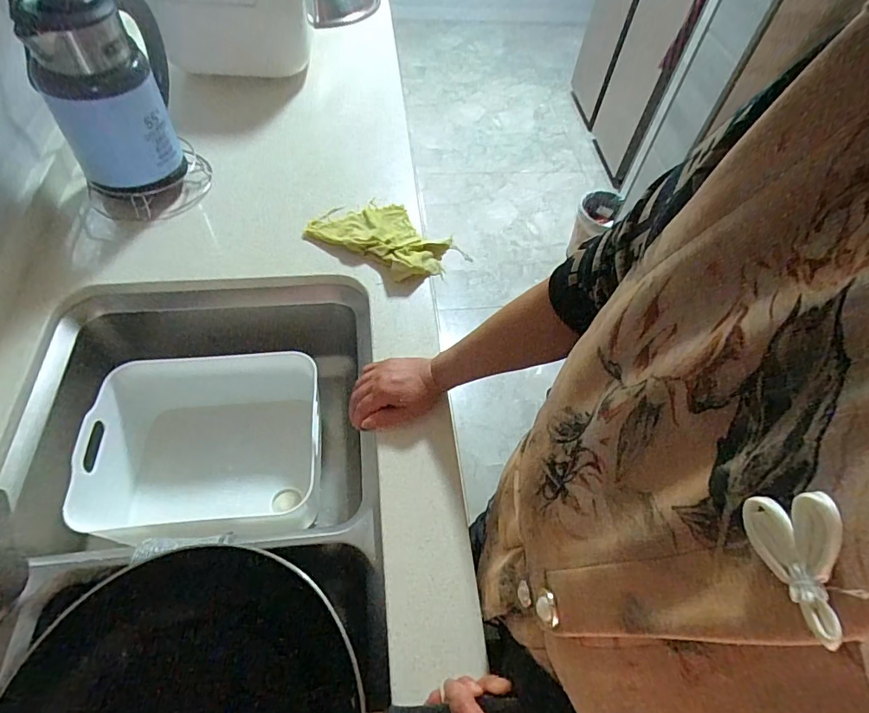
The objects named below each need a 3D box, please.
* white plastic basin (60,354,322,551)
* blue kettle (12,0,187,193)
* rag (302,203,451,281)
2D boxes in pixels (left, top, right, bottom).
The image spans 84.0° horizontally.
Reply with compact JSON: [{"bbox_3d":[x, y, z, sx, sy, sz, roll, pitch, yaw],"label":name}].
[{"bbox_3d":[-0.320,0.140,0.701,0.311,0.128,0.250,-3,57,-6],"label":"white plastic basin"},{"bbox_3d":[-0.474,-0.396,0.706,0.145,0.242,0.161,-7,57,-9],"label":"blue kettle"},{"bbox_3d":[-0.084,-0.202,0.789,0.217,0.028,0.139,27,58,13],"label":"rag"}]

